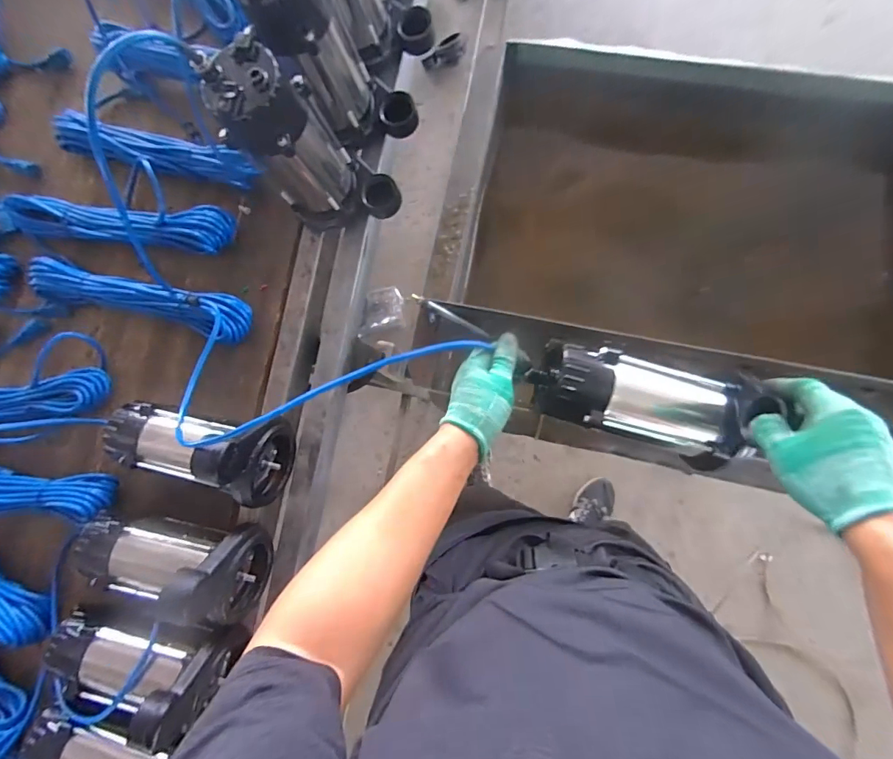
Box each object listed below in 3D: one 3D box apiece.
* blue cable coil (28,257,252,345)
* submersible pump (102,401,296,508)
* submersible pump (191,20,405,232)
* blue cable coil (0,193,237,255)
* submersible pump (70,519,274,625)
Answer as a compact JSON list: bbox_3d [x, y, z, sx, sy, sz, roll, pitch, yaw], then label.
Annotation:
[{"bbox_3d":[-0.465,-0.124,0.659,0.343,0.053,0.071,13,86,8],"label":"blue cable coil"},{"bbox_3d":[-0.344,0.099,0.573,0.223,0.164,0.116,6,85,7],"label":"submersible pump"},{"bbox_3d":[-0.157,-0.284,0.541,0.157,0.231,0.092,0,84,7],"label":"submersible pump"},{"bbox_3d":[-0.504,-0.245,0.667,0.352,0.058,0.084,10,86,7],"label":"blue cable coil"},{"bbox_3d":[-0.368,0.248,0.559,0.220,0.163,0.109,3,85,7],"label":"submersible pump"}]

